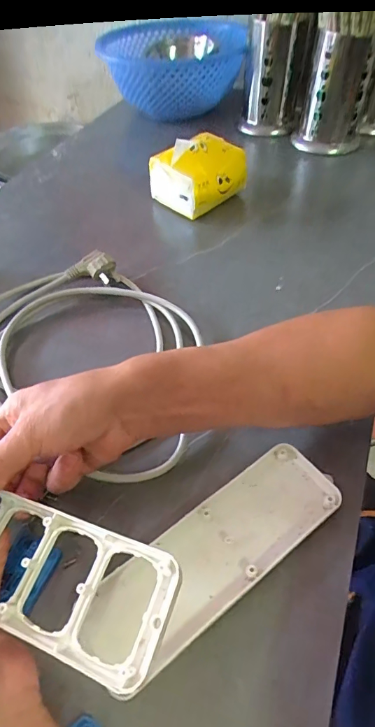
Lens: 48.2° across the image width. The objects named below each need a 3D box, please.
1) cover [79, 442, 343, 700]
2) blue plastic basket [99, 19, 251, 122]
[{"bbox_3d":[0.021,0.136,0.306,0.201,0.014,0.068,-31,57,-22],"label":"cover"},{"bbox_3d":[-0.026,-0.576,0.822,0.269,0.136,0.263,6,51,5],"label":"blue plastic basket"}]

